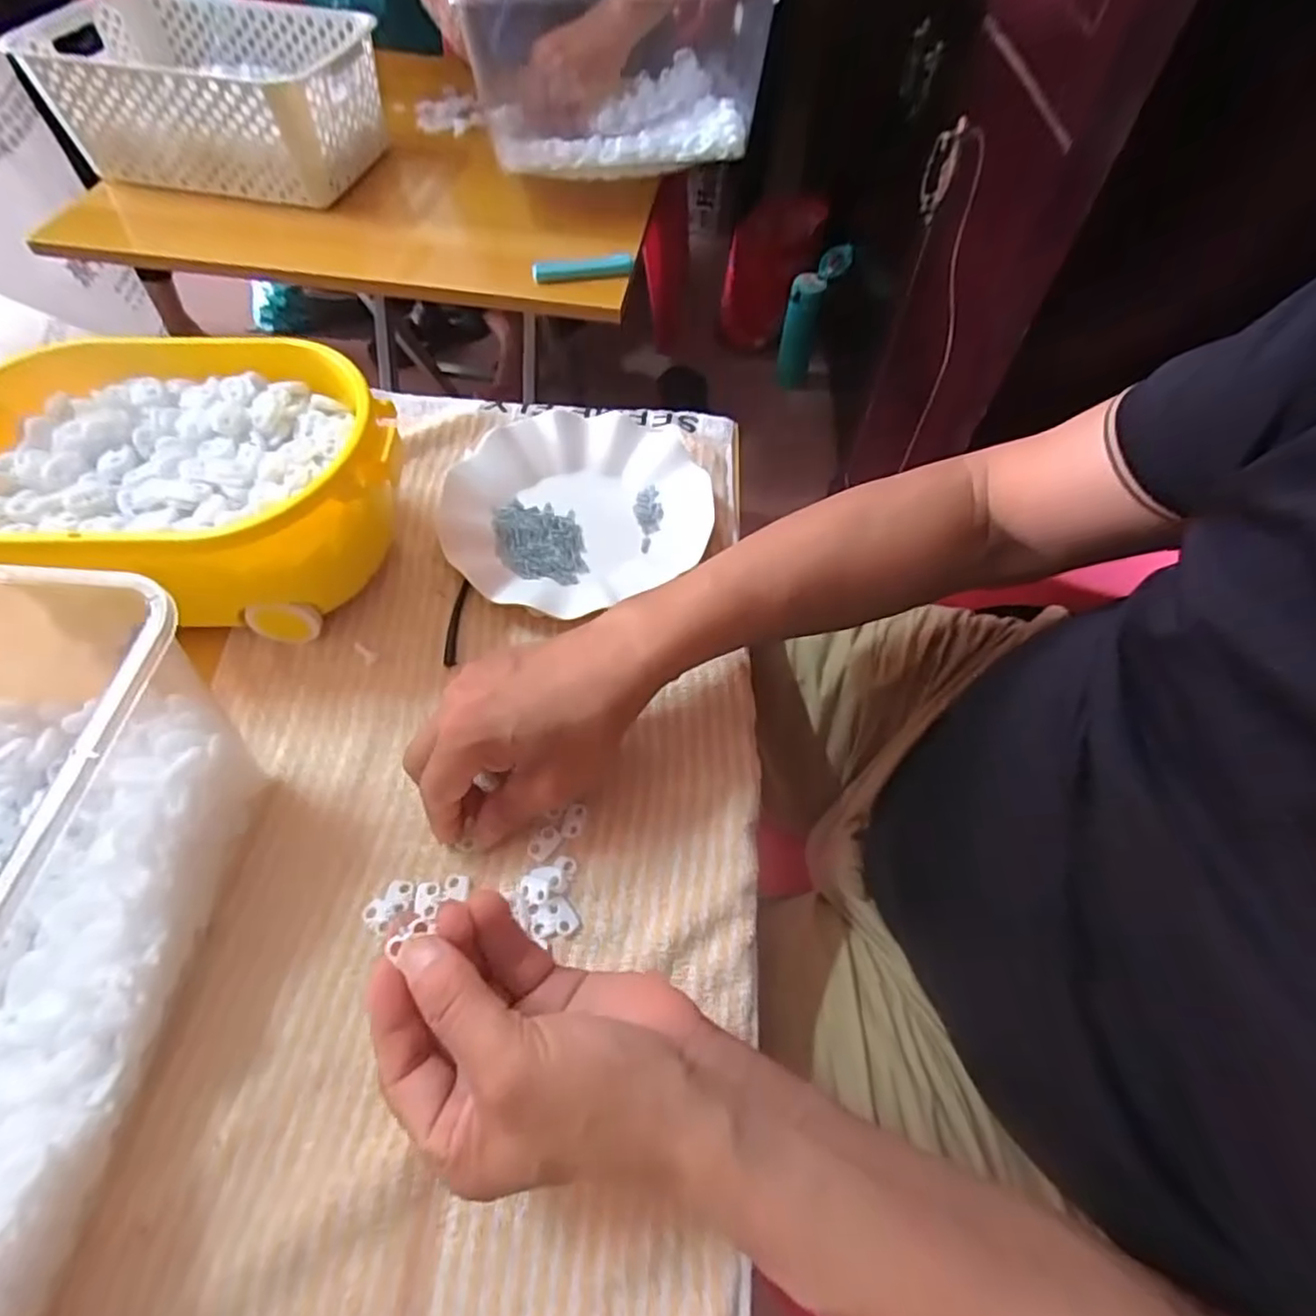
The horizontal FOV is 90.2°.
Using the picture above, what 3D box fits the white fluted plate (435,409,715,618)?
[{"bbox_3d":[-0.055,-0.108,0.460,0.190,0.024,0.166,-32,64,-20],"label":"white fluted plate"}]

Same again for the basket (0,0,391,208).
[{"bbox_3d":[-0.458,-0.594,0.703,0.298,0.124,0.198,10,58,4],"label":"basket"}]

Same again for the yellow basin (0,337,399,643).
[{"bbox_3d":[-0.272,-0.096,0.395,0.233,0.106,0.162,-2,58,-3],"label":"yellow basin"}]

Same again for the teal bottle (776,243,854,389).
[{"bbox_3d":[0.304,-0.671,1.324,0.097,0.262,0.075,14,59,7],"label":"teal bottle"}]

